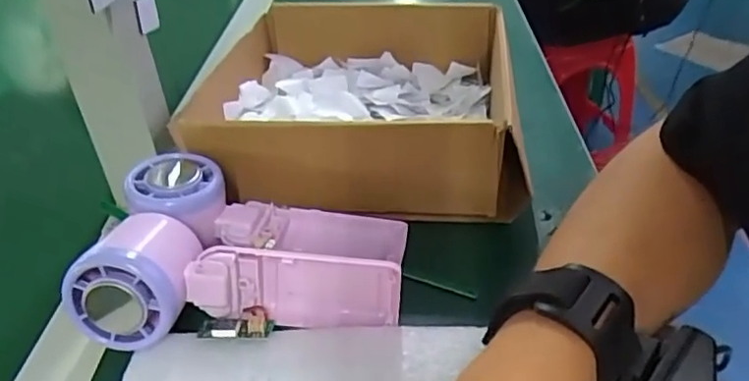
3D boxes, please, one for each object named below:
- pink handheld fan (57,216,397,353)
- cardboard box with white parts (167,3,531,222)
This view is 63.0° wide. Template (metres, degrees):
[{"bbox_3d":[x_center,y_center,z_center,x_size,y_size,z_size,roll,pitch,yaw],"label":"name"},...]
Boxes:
[{"bbox_3d":[-0.069,0.044,0.320,0.160,0.055,0.057,0,36,2],"label":"pink handheld fan"},{"bbox_3d":[-0.008,-0.069,0.466,0.220,0.073,0.215,1,36,3],"label":"cardboard box with white parts"}]

